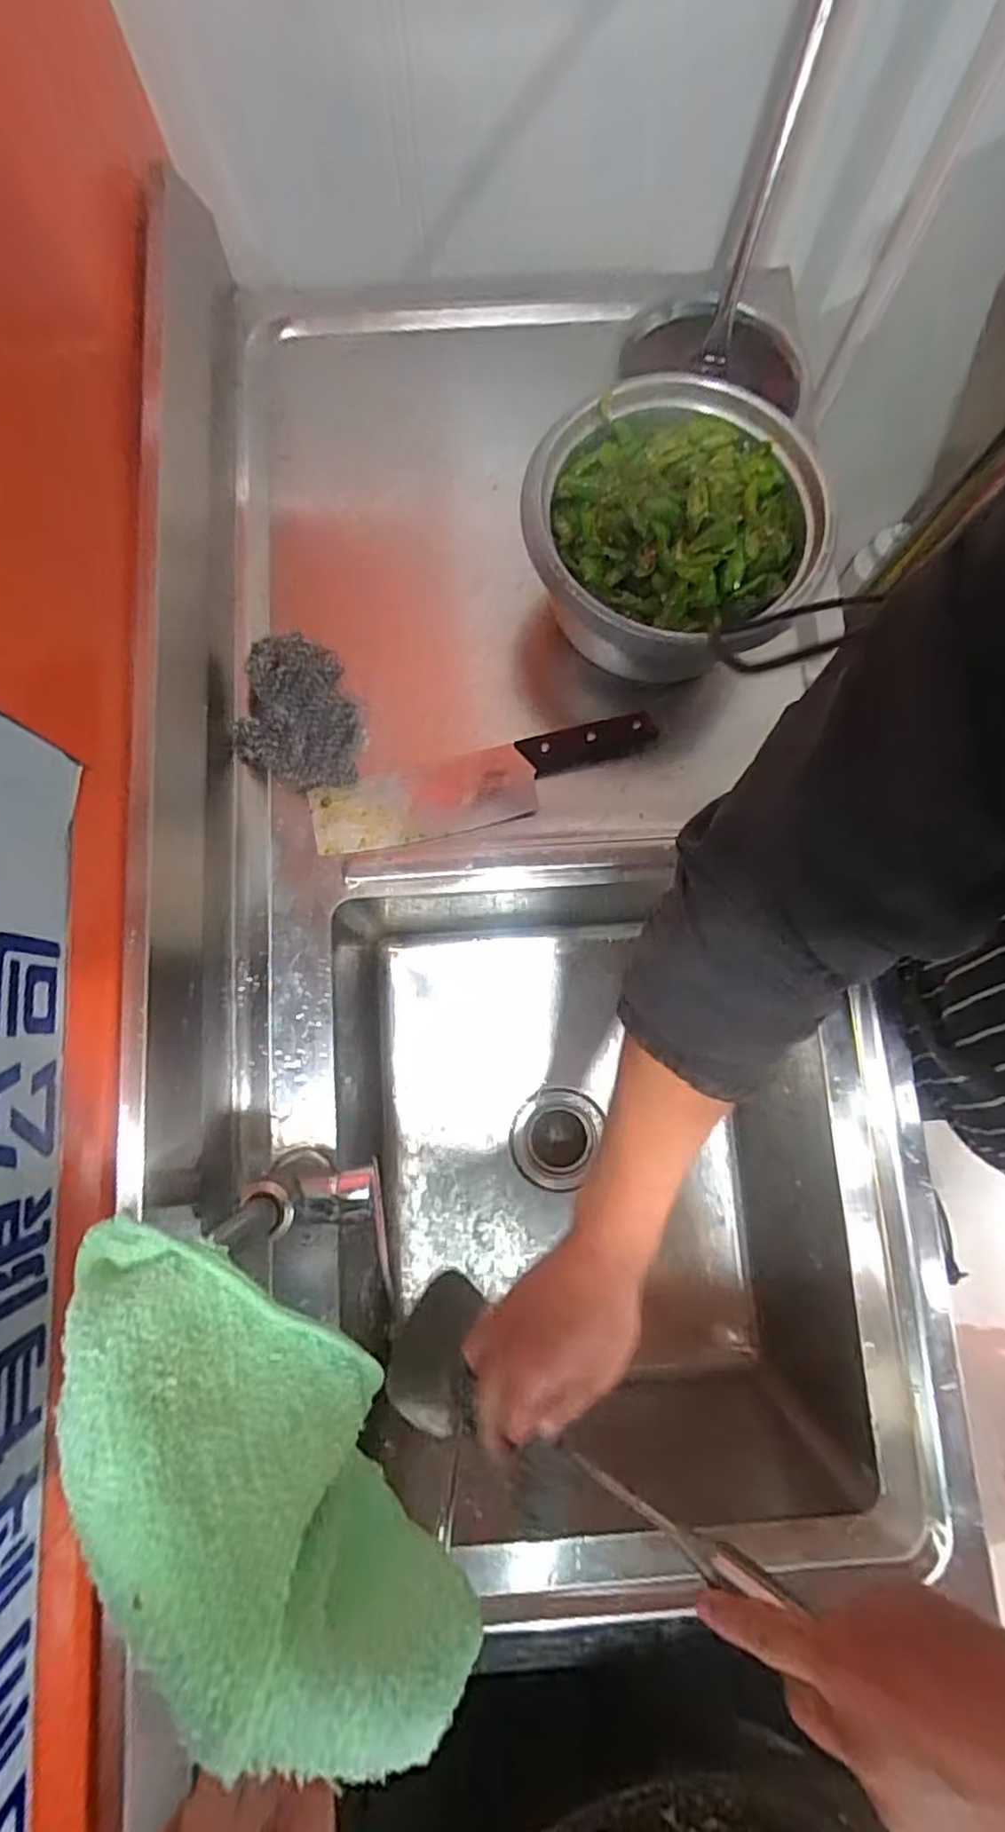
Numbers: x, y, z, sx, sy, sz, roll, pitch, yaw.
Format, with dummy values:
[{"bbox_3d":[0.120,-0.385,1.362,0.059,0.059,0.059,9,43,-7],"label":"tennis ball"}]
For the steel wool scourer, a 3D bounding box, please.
[{"bbox_3d":[-0.178,-0.176,0.604,0.105,0.049,0.120,4,80,0],"label":"steel wool scourer"}]

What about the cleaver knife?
[{"bbox_3d":[-0.017,-0.114,0.611,0.302,0.025,0.068,-12,80,-2],"label":"cleaver knife"}]

